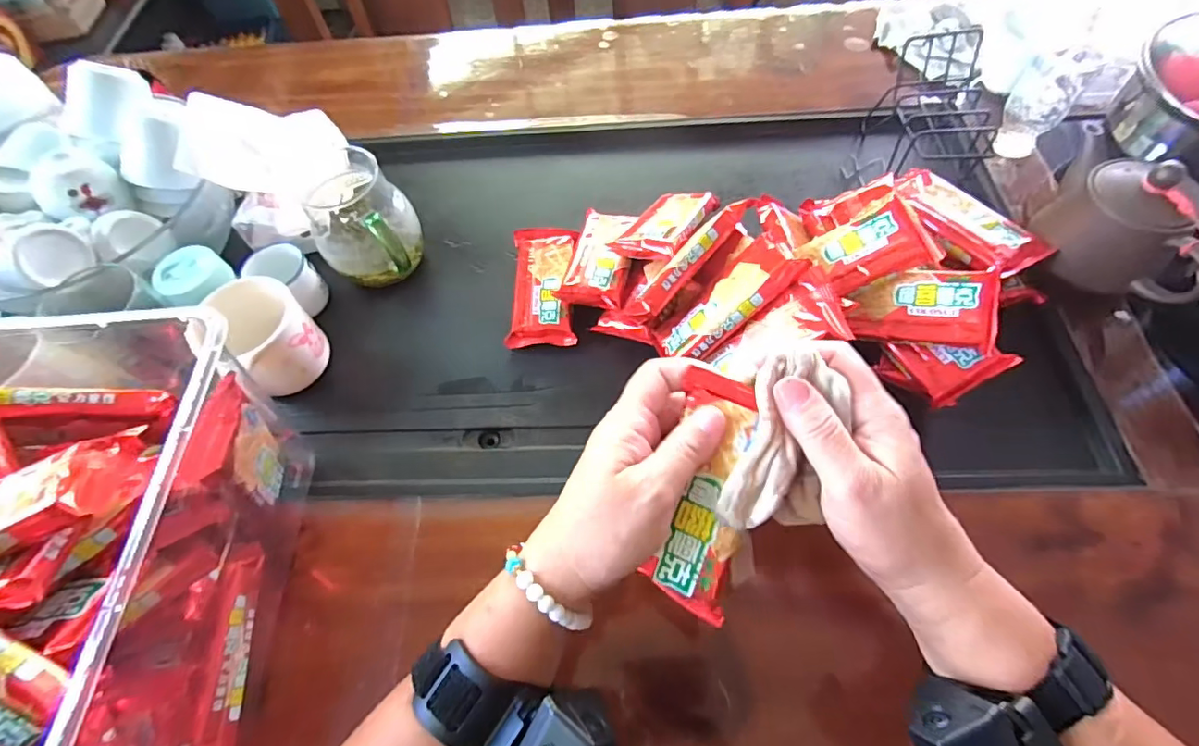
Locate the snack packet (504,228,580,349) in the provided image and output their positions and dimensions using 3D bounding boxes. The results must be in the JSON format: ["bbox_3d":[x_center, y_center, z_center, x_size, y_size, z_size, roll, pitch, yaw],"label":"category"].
[{"bbox_3d":[-0.048,-0.077,0.465,0.056,0.028,0.121,-1,62,3],"label":"snack packet"}]

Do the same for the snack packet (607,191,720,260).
[{"bbox_3d":[0.062,-0.126,0.456,0.056,0.020,0.114,15,46,31],"label":"snack packet"}]

